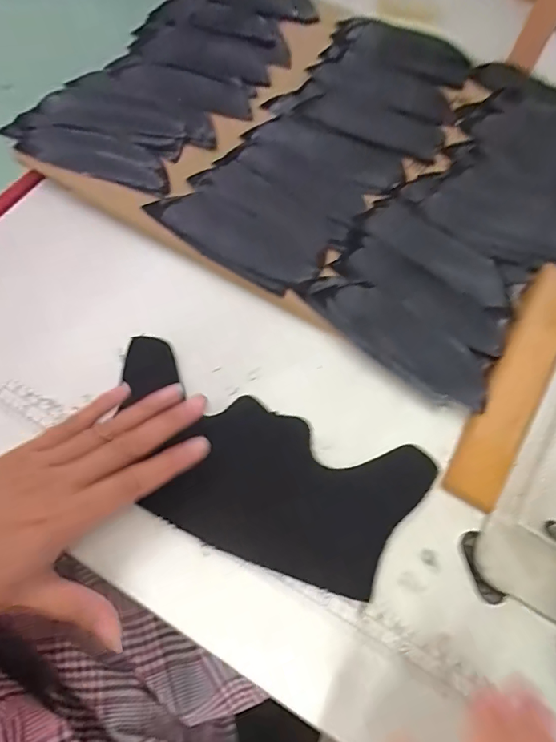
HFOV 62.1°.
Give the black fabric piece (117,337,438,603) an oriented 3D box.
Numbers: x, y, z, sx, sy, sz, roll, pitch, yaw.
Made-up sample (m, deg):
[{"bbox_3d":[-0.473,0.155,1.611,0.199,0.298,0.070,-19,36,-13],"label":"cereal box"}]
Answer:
[{"bbox_3d":[-0.016,0.063,0.299,0.212,0.006,0.104,22,68,4],"label":"black fabric piece"}]

